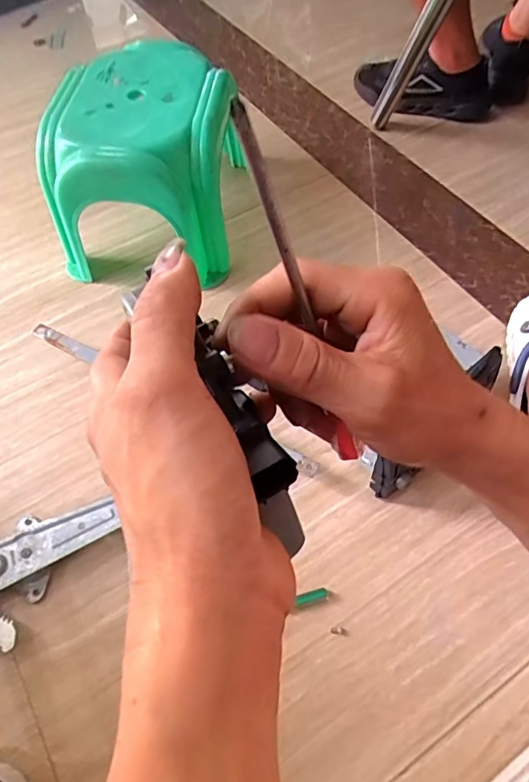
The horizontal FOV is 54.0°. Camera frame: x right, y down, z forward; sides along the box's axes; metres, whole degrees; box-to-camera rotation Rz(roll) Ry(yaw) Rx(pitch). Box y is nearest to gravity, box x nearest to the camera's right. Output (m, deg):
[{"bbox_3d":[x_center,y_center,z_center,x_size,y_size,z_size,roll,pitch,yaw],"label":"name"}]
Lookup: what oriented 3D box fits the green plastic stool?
[{"bbox_3d":[-0.189,-0.346,0.826,0.274,0.231,0.263,3,59,4],"label":"green plastic stool"}]

